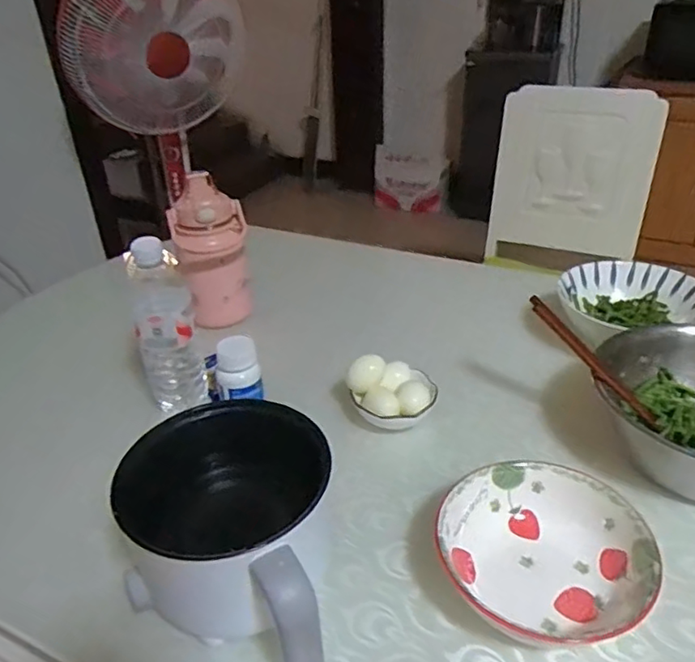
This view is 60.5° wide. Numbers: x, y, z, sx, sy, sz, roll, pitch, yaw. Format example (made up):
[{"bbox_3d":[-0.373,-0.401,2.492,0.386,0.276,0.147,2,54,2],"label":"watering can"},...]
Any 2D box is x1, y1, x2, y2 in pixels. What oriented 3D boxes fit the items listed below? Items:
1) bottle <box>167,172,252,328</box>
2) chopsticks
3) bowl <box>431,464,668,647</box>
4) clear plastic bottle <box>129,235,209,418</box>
[{"bbox_3d":[-0.194,-0.104,0.867,0.101,0.206,0.108,-9,33,-9],"label":"bottle"},{"bbox_3d":[0.260,0.035,0.628,0.187,0.014,0.014,46,45,2],"label":"chopsticks"},{"bbox_3d":[0.164,0.198,0.526,0.176,0.068,0.160,-2,33,1],"label":"bowl"},{"bbox_3d":[-0.213,-0.001,0.701,0.067,0.222,0.056,-15,34,-18],"label":"clear plastic bottle"}]

